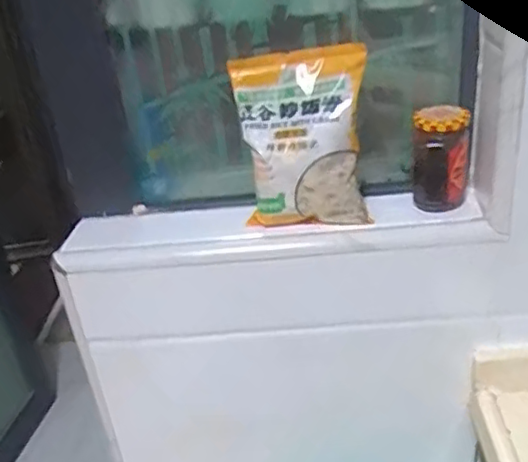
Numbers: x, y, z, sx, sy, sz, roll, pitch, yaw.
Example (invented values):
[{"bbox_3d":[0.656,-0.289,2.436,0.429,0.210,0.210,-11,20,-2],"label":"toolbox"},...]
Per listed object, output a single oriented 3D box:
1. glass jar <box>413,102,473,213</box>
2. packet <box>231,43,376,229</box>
[{"bbox_3d":[0.205,-0.084,0.737,0.059,0.108,0.065,4,32,17],"label":"glass jar"},{"bbox_3d":[0.043,-0.100,0.721,0.144,0.193,0.055,-3,18,9],"label":"packet"}]

